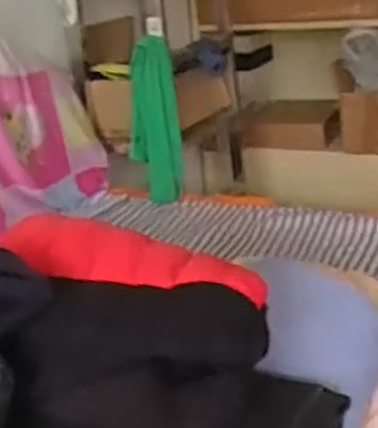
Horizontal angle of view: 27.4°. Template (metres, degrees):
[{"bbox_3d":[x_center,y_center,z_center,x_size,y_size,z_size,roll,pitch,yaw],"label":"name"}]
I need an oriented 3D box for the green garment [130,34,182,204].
[{"bbox_3d":[-0.081,-0.214,1.780,0.112,0.359,0.080,-7,20,-3],"label":"green garment"}]

